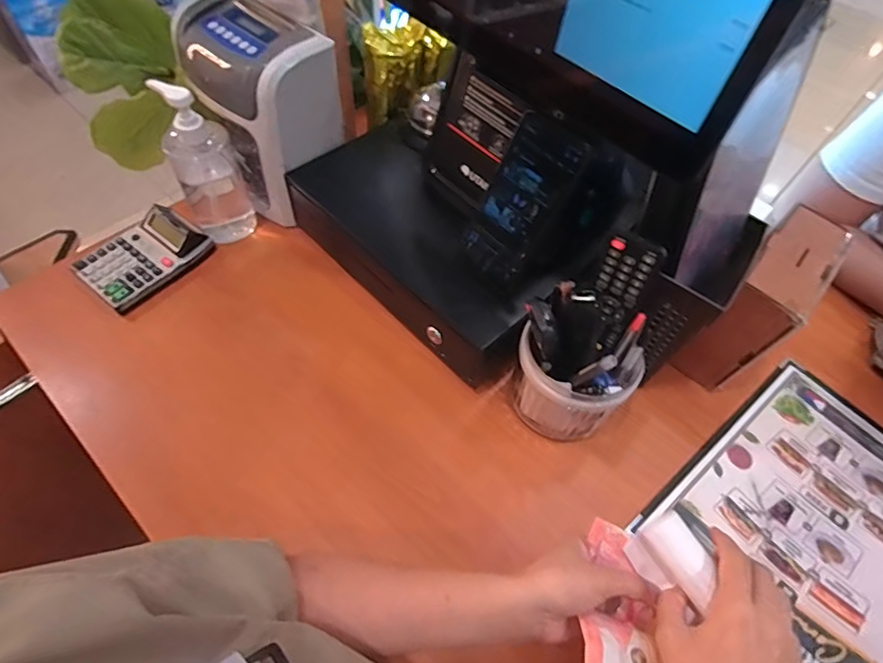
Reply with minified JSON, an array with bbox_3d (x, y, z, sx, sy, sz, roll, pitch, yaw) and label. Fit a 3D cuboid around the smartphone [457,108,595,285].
[{"bbox_3d":[0.071,-0.116,0.481,0.073,0.157,0.009,45,38,22],"label":"smartphone"}]

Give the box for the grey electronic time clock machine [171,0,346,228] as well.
[{"bbox_3d":[-0.221,-0.271,0.627,0.173,0.195,0.115,40,62,21],"label":"grey electronic time clock machine"}]

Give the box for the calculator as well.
[{"bbox_3d":[-0.361,-0.092,0.619,0.094,0.040,0.135,33,60,17],"label":"calculator"}]

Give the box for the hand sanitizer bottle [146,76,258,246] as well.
[{"bbox_3d":[-0.281,-0.201,0.607,0.070,0.196,0.070,-19,59,-16],"label":"hand sanitizer bottle"}]

